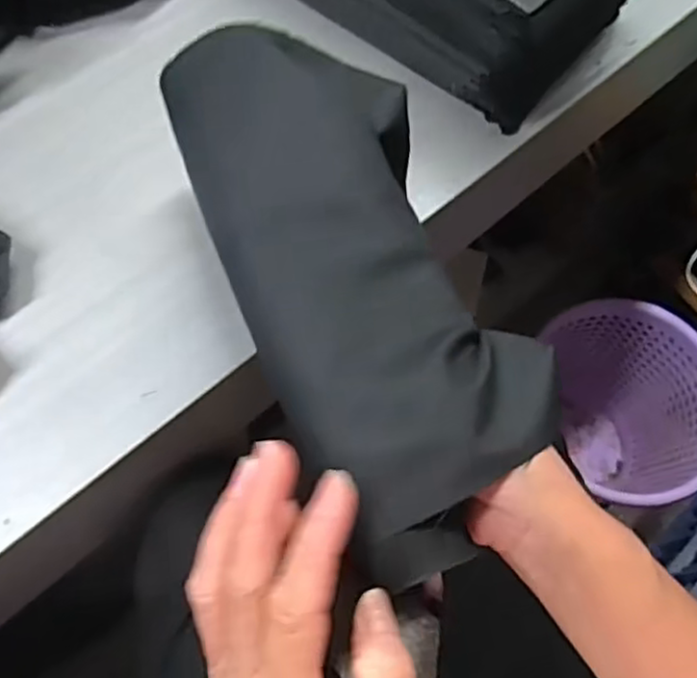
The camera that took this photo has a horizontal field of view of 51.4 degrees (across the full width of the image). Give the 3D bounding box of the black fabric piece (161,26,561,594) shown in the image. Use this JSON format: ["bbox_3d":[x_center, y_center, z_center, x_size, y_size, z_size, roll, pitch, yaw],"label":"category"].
[{"bbox_3d":[0.005,-0.039,0.383,0.129,0.050,0.305,-20,69,-10],"label":"black fabric piece"}]

